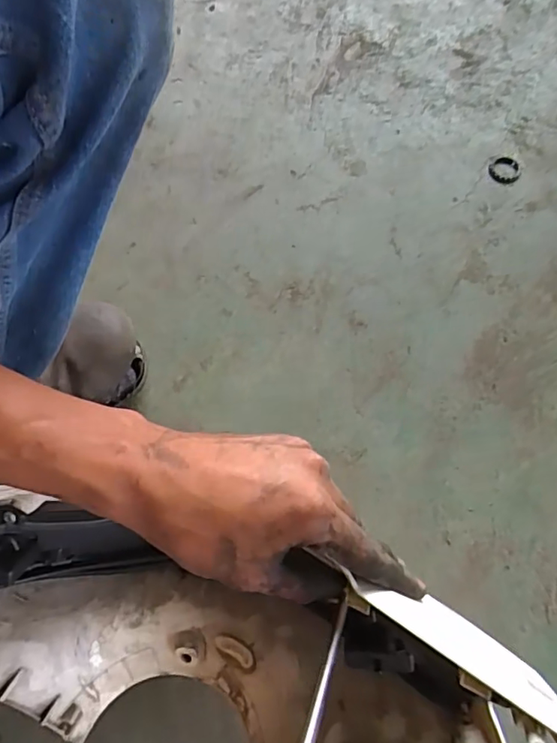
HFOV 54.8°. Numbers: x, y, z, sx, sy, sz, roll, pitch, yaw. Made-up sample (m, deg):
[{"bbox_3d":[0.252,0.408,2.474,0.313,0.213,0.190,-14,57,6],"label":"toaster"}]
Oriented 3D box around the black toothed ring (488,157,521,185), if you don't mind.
[{"bbox_3d":[0.267,-0.236,0.633,0.036,0.004,0.036,-35,72,-13],"label":"black toothed ring"}]

